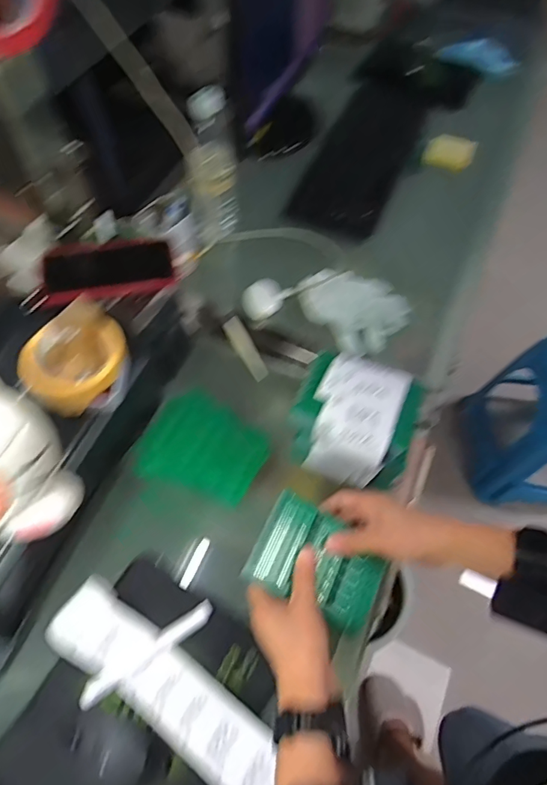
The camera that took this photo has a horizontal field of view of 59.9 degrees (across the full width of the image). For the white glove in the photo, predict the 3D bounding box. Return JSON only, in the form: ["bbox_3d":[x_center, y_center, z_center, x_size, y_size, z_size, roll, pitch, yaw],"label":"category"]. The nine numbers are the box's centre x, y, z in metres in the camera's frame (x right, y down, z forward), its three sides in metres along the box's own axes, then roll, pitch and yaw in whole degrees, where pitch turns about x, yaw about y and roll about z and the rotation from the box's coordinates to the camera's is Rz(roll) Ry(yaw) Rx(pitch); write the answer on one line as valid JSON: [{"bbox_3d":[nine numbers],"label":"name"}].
[{"bbox_3d":[0.123,-0.139,0.733,0.125,0.027,0.161,-38,69,-21],"label":"white glove"}]

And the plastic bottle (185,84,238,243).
[{"bbox_3d":[-0.094,-0.331,0.739,0.068,0.242,0.059,-2,61,-4],"label":"plastic bottle"}]

